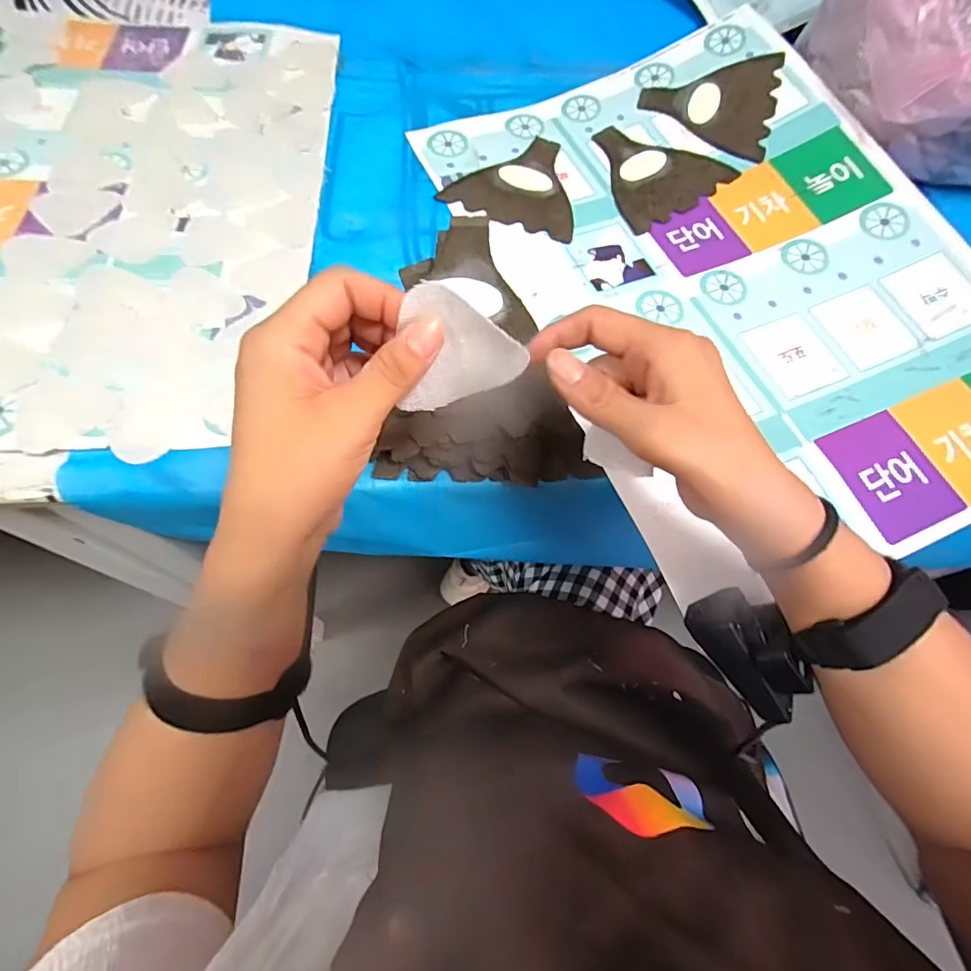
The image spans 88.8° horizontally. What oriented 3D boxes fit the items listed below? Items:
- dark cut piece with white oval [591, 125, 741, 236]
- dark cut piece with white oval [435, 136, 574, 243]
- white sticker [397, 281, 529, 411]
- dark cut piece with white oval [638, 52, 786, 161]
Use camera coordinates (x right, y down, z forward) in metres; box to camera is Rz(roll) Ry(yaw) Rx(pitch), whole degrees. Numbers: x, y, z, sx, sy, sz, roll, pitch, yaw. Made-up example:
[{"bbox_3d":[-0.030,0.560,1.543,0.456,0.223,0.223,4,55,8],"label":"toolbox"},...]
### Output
[{"bbox_3d":[0.151,-0.305,0.479,0.120,0.007,0.126,-36,71,-14],"label":"dark cut piece with white oval"},{"bbox_3d":[0.038,-0.289,0.466,0.120,0.005,0.123,20,65,6],"label":"dark cut piece with white oval"},{"bbox_3d":[-0.009,-0.059,0.226,0.054,0.057,0.006,5,35,-5],"label":"white sticker"},{"bbox_3d":[0.223,-0.385,0.499,0.126,0.004,0.121,14,80,13],"label":"dark cut piece with white oval"}]

